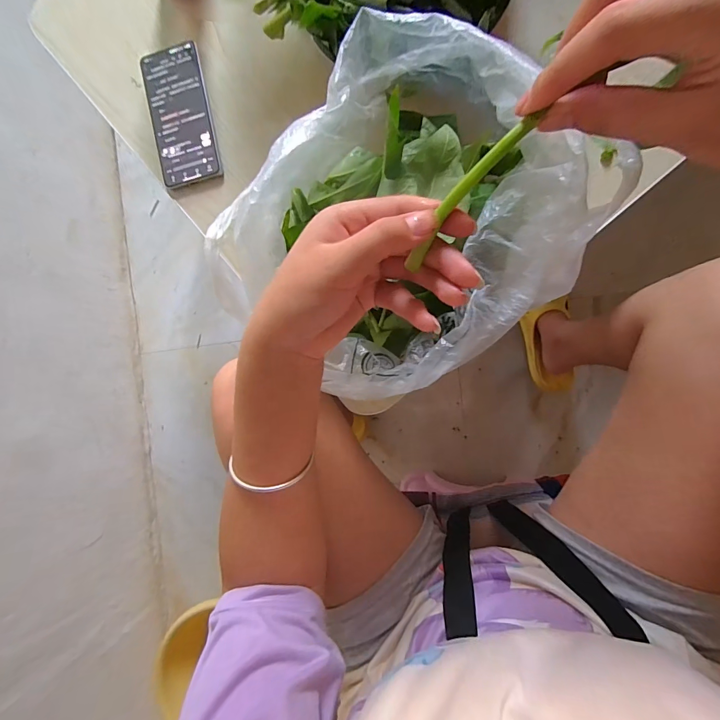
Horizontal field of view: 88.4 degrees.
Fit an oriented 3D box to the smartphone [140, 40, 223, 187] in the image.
[{"bbox_3d":[-0.216,-0.294,0.445,0.074,0.009,0.163,-11,90,4],"label":"smartphone"}]

